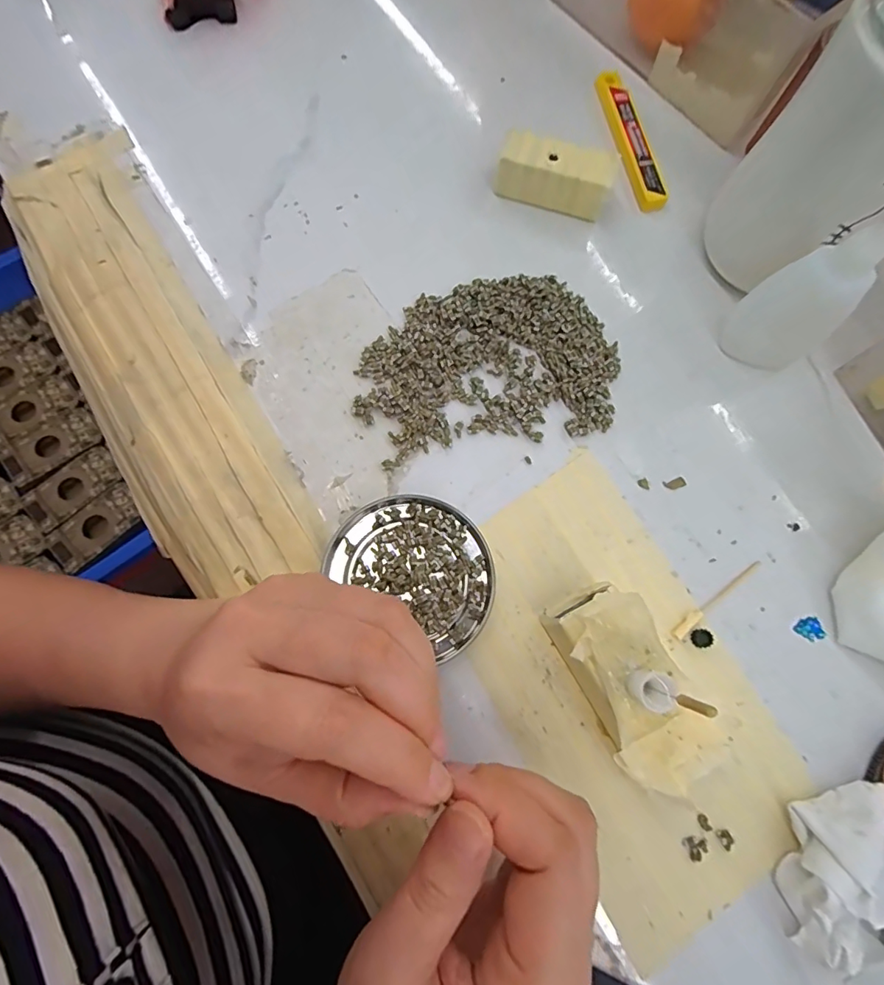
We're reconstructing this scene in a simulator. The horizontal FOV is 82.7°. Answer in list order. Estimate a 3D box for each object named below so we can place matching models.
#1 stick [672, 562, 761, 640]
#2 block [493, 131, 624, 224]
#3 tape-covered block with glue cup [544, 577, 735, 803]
[{"bbox_3d":[0.135,0.051,0.246,0.059,0.004,0.006,-36,79,-11],"label":"stick"},{"bbox_3d":[0.066,-0.183,0.292,0.064,0.031,0.025,16,75,2],"label":"block"},{"bbox_3d":[0.078,0.081,0.214,0.044,0.047,0.083,-29,78,-9],"label":"tape-covered block with glue cup"}]

